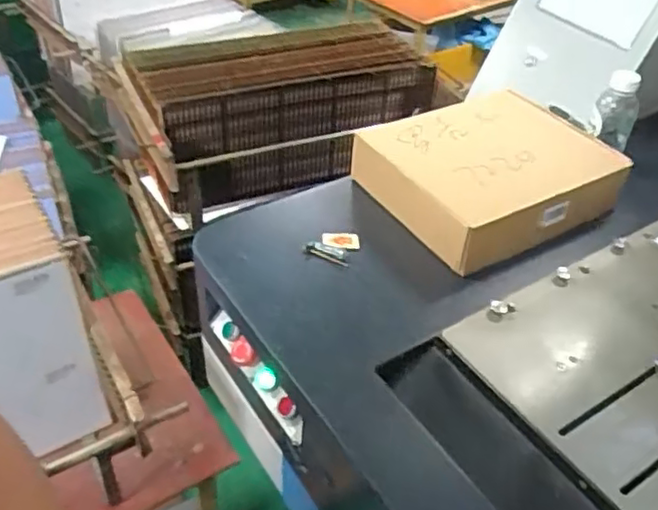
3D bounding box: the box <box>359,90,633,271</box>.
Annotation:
[{"bbox_3d":[0.236,-0.128,1.003,0.309,0.096,0.278,-19,43,-24],"label":"box"}]

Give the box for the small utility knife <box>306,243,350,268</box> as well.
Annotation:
[{"bbox_3d":[-0.001,-0.003,0.913,0.063,0.013,0.024,16,41,17],"label":"small utility knife"}]

